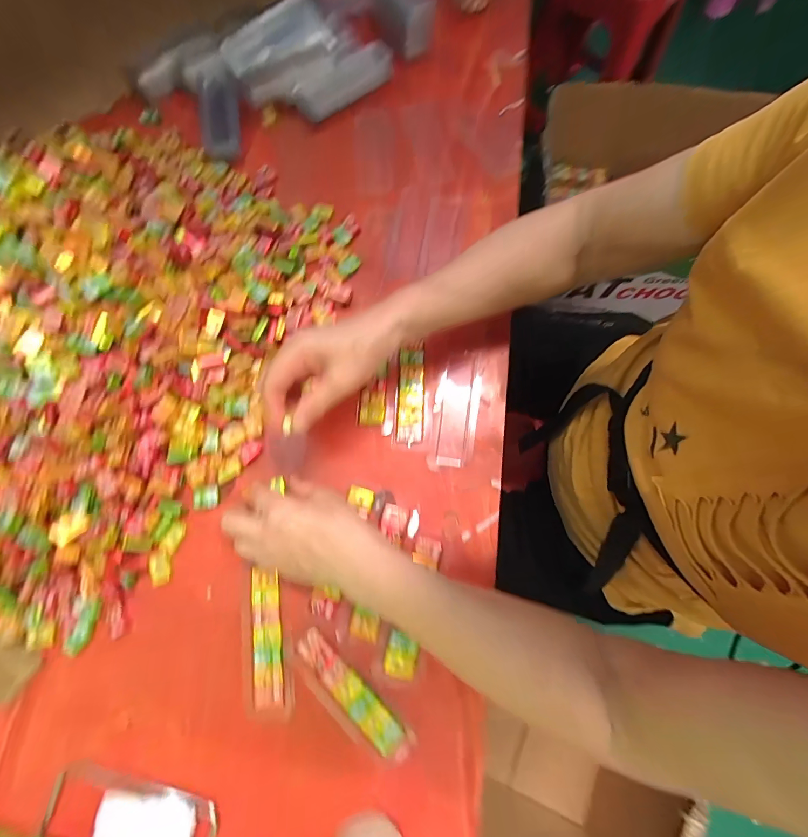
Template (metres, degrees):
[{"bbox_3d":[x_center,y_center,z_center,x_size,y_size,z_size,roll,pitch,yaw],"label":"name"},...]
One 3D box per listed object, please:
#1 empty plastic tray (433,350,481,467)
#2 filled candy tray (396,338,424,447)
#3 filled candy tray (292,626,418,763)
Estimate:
[{"bbox_3d":[0.058,-0.014,0.429,0.046,0.014,0.133,9,75,3],"label":"empty plastic tray"},{"bbox_3d":[0.008,-0.029,0.429,0.028,0.010,0.116,2,74,1],"label":"filled candy tray"},{"bbox_3d":[-0.046,0.250,0.352,0.135,0.009,0.036,42,79,11],"label":"filled candy tray"}]

